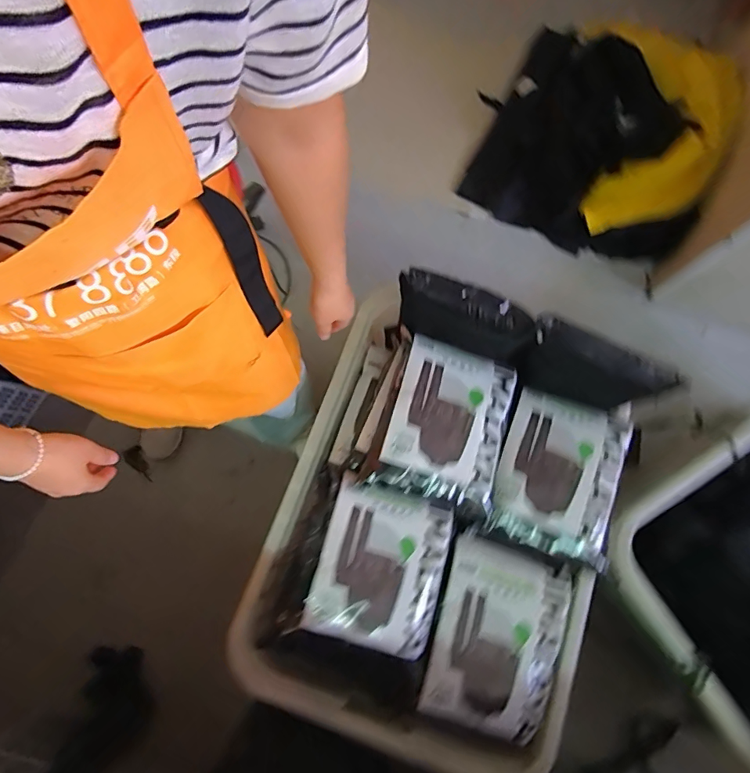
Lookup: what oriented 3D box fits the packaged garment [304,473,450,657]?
[{"bbox_3d":[0.011,0.300,0.735,0.208,0.052,0.240,17,77,3],"label":"packaged garment"}]

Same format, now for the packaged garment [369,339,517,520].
[{"bbox_3d":[0.127,0.068,0.793,0.222,0.048,0.282,18,77,3],"label":"packaged garment"}]

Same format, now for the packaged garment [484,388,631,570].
[{"bbox_3d":[0.337,0.157,0.810,0.217,0.050,0.291,20,77,4],"label":"packaged garment"}]

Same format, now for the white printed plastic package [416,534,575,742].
[{"bbox_3d":[0.212,0.424,0.751,0.226,0.049,0.281,18,77,3],"label":"white printed plastic package"}]

